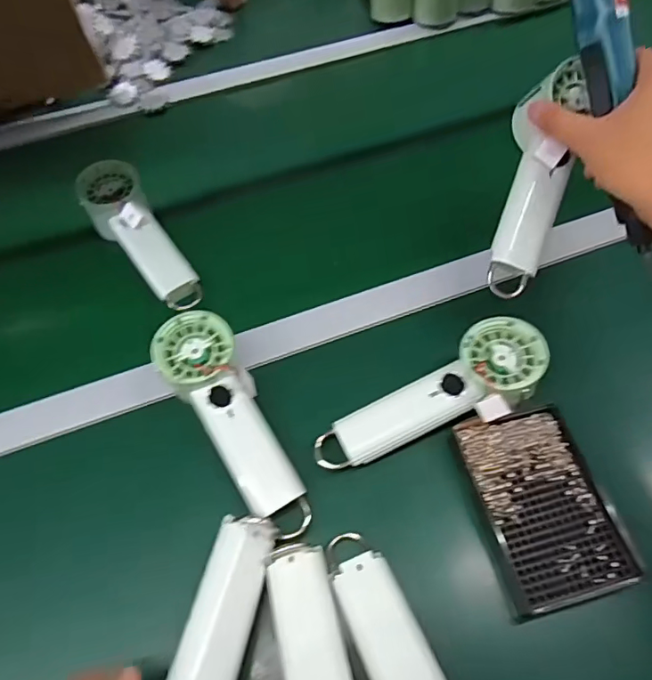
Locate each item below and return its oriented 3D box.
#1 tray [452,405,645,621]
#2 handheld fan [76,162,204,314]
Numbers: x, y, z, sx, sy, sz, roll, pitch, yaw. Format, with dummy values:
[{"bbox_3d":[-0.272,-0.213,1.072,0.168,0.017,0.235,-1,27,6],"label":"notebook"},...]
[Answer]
[{"bbox_3d":[0.162,0.122,0.390,0.096,0.012,0.137,-11,58,-5],"label":"tray"},{"bbox_3d":[-0.192,-0.109,0.538,0.062,0.044,0.186,-34,78,-18],"label":"handheld fan"}]

